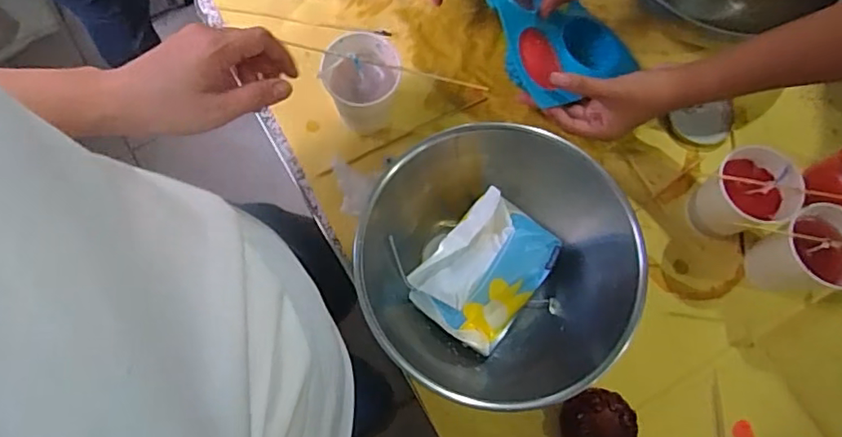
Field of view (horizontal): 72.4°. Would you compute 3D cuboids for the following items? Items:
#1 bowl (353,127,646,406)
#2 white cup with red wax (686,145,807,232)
[{"bbox_3d":[0.076,0.052,0.522,0.216,0.109,0.234,0,71,0],"label":"bowl"},{"bbox_3d":[0.307,-0.017,0.556,0.076,0.096,0.071,0,71,0],"label":"white cup with red wax"}]

